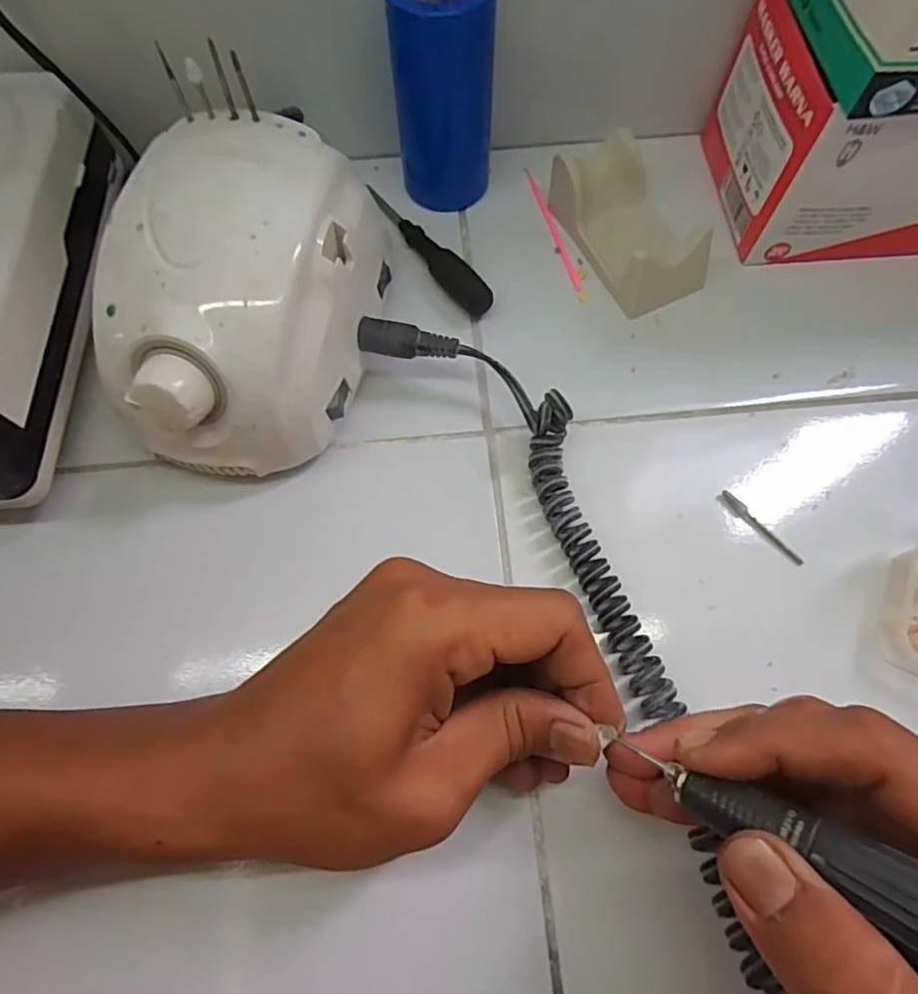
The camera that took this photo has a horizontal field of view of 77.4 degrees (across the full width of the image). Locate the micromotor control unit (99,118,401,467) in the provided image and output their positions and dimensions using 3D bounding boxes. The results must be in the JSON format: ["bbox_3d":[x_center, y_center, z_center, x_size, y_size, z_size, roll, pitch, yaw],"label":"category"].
[{"bbox_3d":[-0.093,-0.084,0.258,0.092,0.083,0.137,11,69,6],"label":"micromotor control unit"}]

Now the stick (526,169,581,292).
[{"bbox_3d":[0.053,-0.154,0.326,0.005,0.004,0.092,-14,68,-4],"label":"stick"}]

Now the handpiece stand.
[{"bbox_3d":[0.090,-0.145,0.306,0.046,0.035,0.091,-24,69,-8],"label":"handpiece stand"}]

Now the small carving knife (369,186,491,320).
[{"bbox_3d":[-0.016,-0.136,0.316,0.017,0.012,0.104,-32,71,-11],"label":"small carving knife"}]

